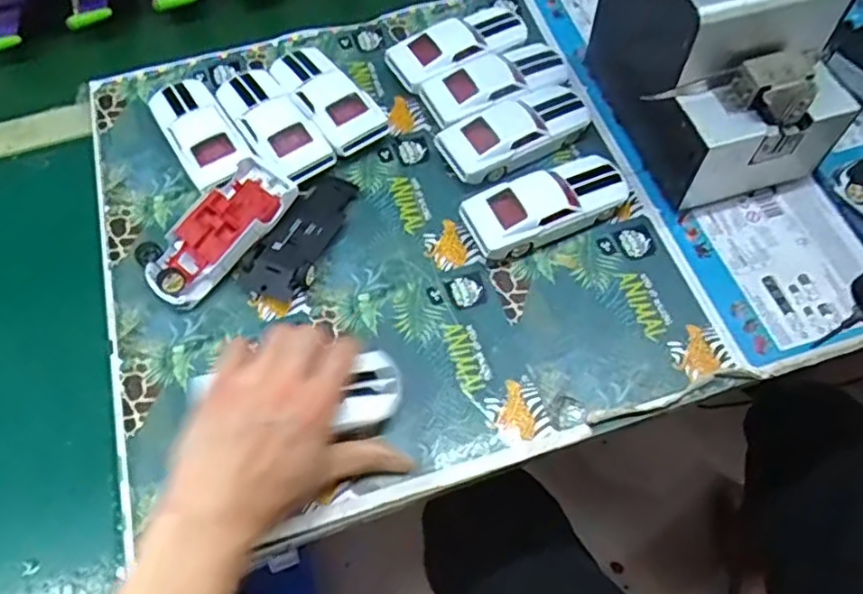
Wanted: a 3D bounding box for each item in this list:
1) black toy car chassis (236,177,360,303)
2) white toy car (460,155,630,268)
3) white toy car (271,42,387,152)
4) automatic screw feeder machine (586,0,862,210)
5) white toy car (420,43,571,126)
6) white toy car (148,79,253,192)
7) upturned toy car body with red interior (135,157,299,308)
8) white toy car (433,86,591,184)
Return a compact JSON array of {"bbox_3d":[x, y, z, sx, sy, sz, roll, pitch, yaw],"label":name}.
[{"bbox_3d":[-0.100,-0.051,0.503,0.047,0.020,0.123,24,64,13],"label":"black toy car chassis"},{"bbox_3d":[0.091,-0.074,0.500,0.129,0.039,0.056,-25,64,-12],"label":"white toy car"},{"bbox_3d":[-0.093,-0.174,0.561,0.054,0.033,0.133,-35,67,-17],"label":"white toy car"},{"bbox_3d":[0.221,-0.193,0.489,0.122,0.162,0.185,-14,62,-7],"label":"automatic screw feeder machine"},{"bbox_3d":[0.059,-0.186,0.564,0.130,0.037,0.057,-26,64,-13],"label":"white toy car"},{"bbox_3d":[-0.193,-0.135,0.541,0.051,0.031,0.131,-31,66,-15],"label":"white toy car"},{"bbox_3d":[-0.164,-0.050,0.496,0.124,0.035,0.063,-39,68,-18],"label":"upturned toy car body with red interior"},{"bbox_3d":[0.072,-0.138,0.538,0.128,0.038,0.054,-22,64,-11],"label":"white toy car"}]

